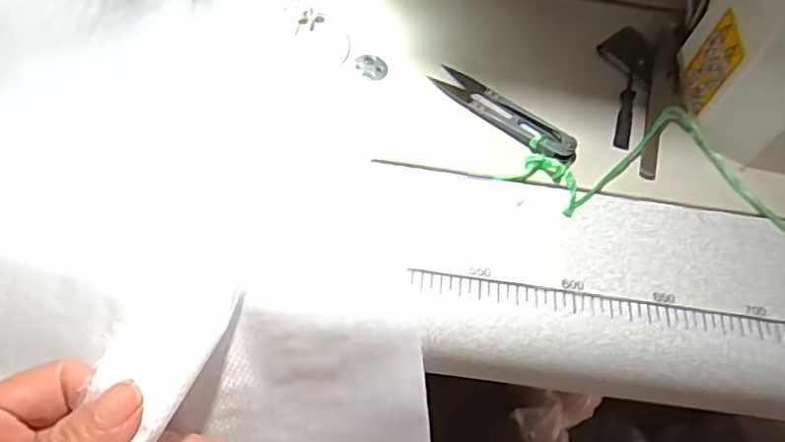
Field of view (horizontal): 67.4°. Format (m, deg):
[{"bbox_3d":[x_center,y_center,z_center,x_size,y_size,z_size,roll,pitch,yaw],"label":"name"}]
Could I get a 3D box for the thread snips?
[{"bbox_3d":[0.068,-0.066,0.362,0.098,0.010,0.023,41,62,17],"label":"thread snips"}]

